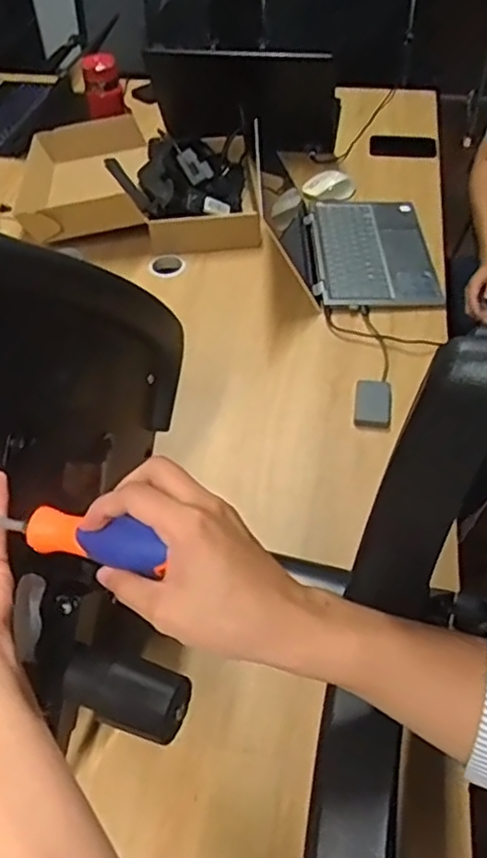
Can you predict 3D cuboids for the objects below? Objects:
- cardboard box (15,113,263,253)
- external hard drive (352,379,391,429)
[{"bbox_3d":[-0.213,-0.483,1.289,0.475,0.092,0.338,-4,49,-2],"label":"cardboard box"},{"bbox_3d":[0.189,-0.038,0.968,0.053,0.017,0.097,6,50,8],"label":"external hard drive"}]

